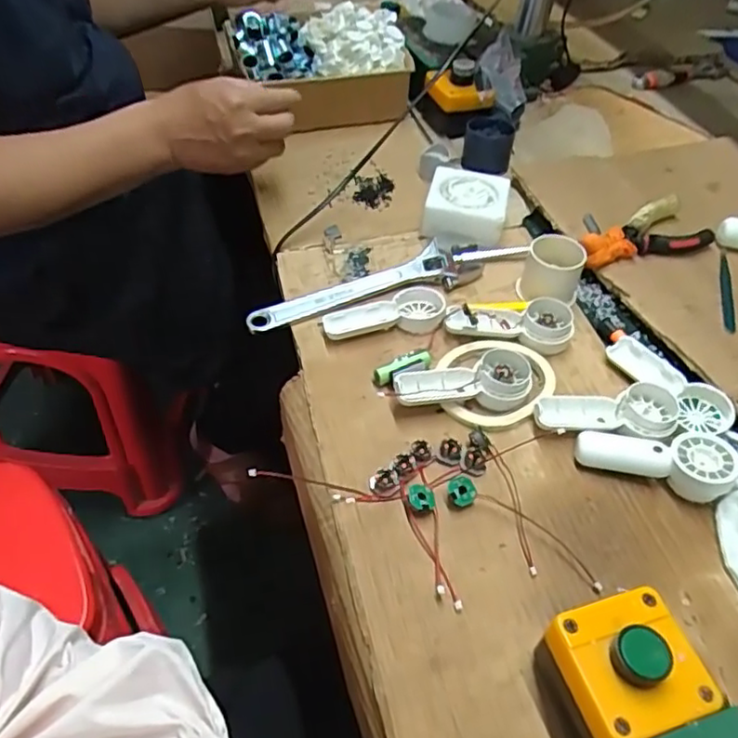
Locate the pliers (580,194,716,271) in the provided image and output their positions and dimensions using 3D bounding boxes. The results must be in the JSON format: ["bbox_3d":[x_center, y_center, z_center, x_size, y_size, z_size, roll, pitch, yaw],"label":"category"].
[{"bbox_3d":[0.283,-0.133,0.641,0.160,0.019,0.063,-24,55,-27],"label":"pliers"}]

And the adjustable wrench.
[{"bbox_3d":[-0.012,-0.076,0.595,0.208,0.011,0.053,-17,52,-21],"label":"adjustable wrench"}]

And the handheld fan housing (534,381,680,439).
[{"bbox_3d":[0.193,0.037,0.502,0.119,0.023,0.052,-1,48,-8],"label":"handheld fan housing"}]

